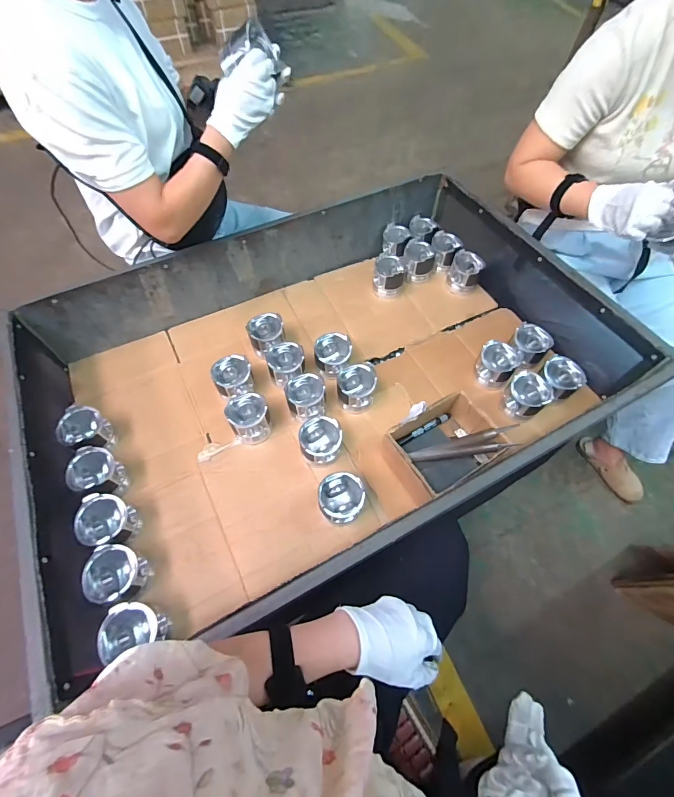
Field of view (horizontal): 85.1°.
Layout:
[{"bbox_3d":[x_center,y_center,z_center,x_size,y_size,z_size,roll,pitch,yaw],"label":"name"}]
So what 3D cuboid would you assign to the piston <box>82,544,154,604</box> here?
[{"bbox_3d":[-0.359,0.292,0.607,0.081,0.068,0.084,12,61,7],"label":"piston"}]

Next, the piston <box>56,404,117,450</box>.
[{"bbox_3d":[-0.499,0.067,0.740,0.086,0.067,0.082,12,61,7],"label":"piston"}]

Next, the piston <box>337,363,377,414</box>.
[{"bbox_3d":[0.042,-0.022,0.807,0.083,0.082,0.083,8,61,5],"label":"piston"}]

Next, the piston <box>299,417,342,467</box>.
[{"bbox_3d":[-0.033,0.087,0.739,0.081,0.090,0.075,0,60,0],"label":"piston"}]

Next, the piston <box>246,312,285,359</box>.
[{"bbox_3d":[-0.167,-0.147,0.882,0.087,0.079,0.086,0,60,0],"label":"piston"}]

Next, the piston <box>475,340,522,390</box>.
[{"bbox_3d":[0.365,-0.078,0.843,0.085,0.082,0.091,0,60,0],"label":"piston"}]

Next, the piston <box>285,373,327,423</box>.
[{"bbox_3d":[-0.065,0.003,0.796,0.082,0.077,0.085,0,60,0],"label":"piston"}]

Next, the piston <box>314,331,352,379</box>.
[{"bbox_3d":[-0.009,-0.095,0.852,0.084,0.087,0.081,2,60,2],"label":"piston"}]

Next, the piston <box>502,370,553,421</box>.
[{"bbox_3d":[0.410,-0.001,0.804,0.082,0.092,0.080,0,60,0],"label":"piston"}]

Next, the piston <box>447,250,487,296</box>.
[{"bbox_3d":[0.345,-0.333,0.990,0.083,0.083,0.091,25,63,14],"label":"piston"}]

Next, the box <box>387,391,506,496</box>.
[{"bbox_3d":[0.213,0.099,0.733,0.190,0.096,0.143,-27,64,-14],"label":"box"}]

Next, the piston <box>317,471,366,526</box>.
[{"bbox_3d":[0.008,0.189,0.686,0.082,0.078,0.081,0,60,0],"label":"piston"}]

